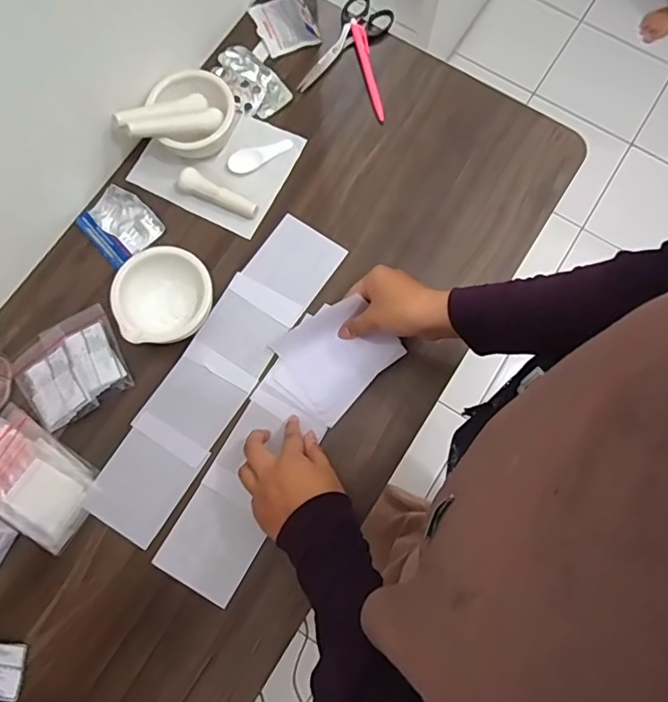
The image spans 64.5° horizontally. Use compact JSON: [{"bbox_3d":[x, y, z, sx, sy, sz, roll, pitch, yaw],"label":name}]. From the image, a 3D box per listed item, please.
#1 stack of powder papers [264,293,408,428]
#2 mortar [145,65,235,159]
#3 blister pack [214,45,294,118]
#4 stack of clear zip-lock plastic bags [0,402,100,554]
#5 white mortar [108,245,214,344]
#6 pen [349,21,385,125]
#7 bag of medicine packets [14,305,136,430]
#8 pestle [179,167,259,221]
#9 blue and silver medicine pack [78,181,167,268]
[{"bbox_3d":[-0.006,0.006,0.546,0.102,0.033,0.117,44,81,8],"label":"stack of powder papers"},{"bbox_3d":[-0.154,-0.266,0.590,0.090,0.056,0.077,-24,79,-6],"label":"mortar"},{"bbox_3d":[-0.101,-0.322,0.630,0.061,0.012,0.098,-39,81,-8],"label":"blister pack"},{"bbox_3d":[-0.303,0.123,0.520,0.134,0.026,0.087,31,79,6],"label":"stack of clear zip-lock plastic bags"},{"bbox_3d":[-0.174,-0.052,0.547,0.086,0.056,0.101,27,79,5],"label":"white mortar"},{"bbox_3d":[0.040,-0.340,0.638,0.017,0.009,0.142,-12,78,-3],"label":"pen"},{"bbox_3d":[-0.272,0.017,0.546,0.108,0.021,0.102,-36,80,-8],"label":"bag of medicine packets"},{"bbox_3d":[-0.129,-0.174,0.592,0.091,0.020,0.023,27,79,5],"label":"pestle"},{"bbox_3d":[-0.241,-0.144,0.588,0.077,0.019,0.069,44,81,8],"label":"blue and silver medicine pack"}]

